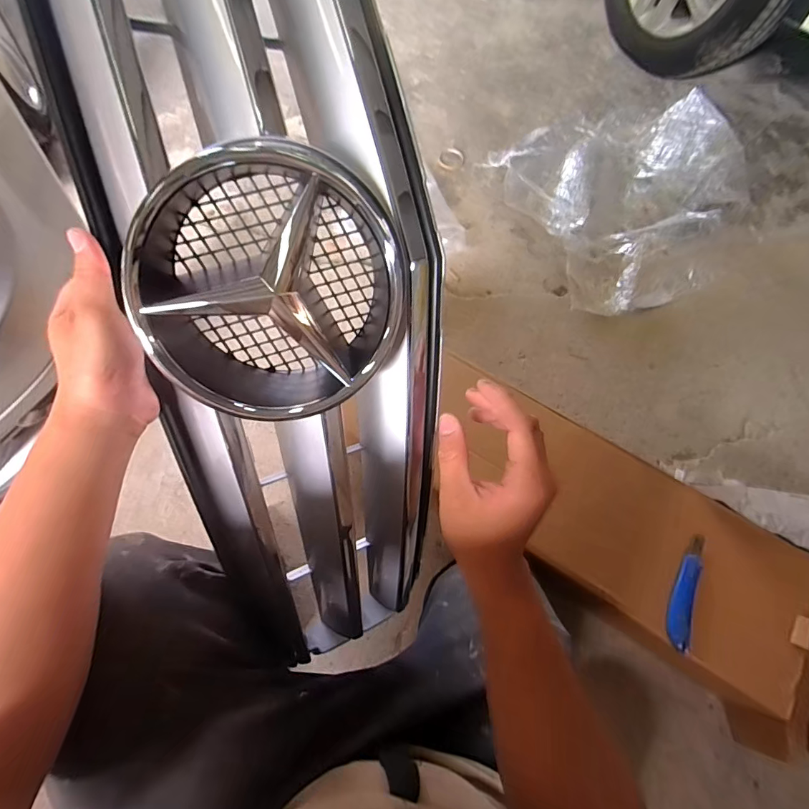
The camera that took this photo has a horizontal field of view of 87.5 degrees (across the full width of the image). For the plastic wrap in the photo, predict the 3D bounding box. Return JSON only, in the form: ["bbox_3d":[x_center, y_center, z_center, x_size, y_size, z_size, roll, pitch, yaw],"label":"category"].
[{"bbox_3d":[0.612,-0.629,1.187,0.573,0.163,0.725,-11,69,-7],"label":"plastic wrap"}]

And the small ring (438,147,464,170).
[{"bbox_3d":[0.152,-0.787,1.358,0.080,0.025,0.083,1,68,-3],"label":"small ring"}]

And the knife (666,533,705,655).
[{"bbox_3d":[0.460,0.301,0.689,0.040,0.023,0.188,21,68,5],"label":"knife"}]

